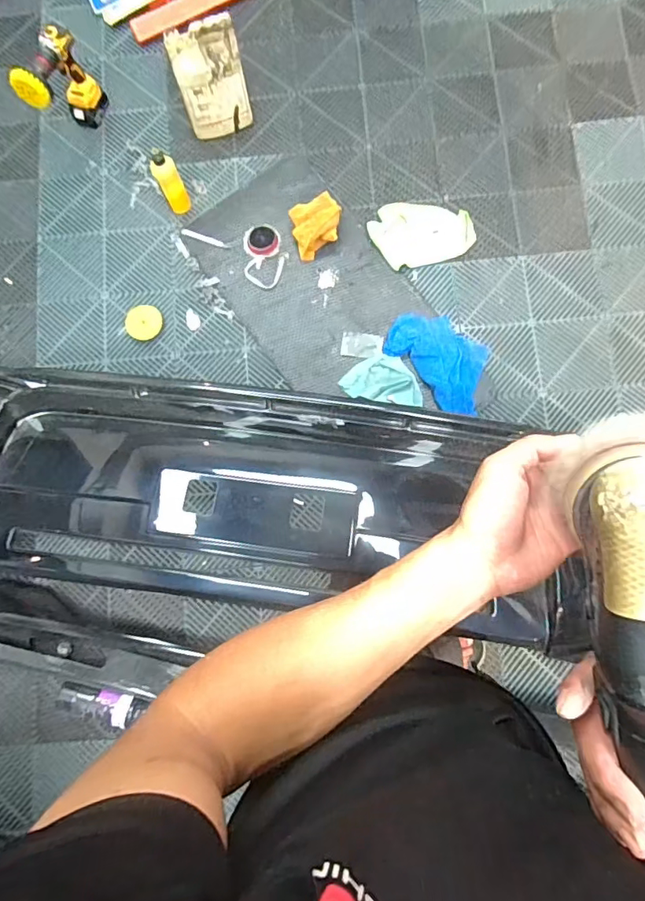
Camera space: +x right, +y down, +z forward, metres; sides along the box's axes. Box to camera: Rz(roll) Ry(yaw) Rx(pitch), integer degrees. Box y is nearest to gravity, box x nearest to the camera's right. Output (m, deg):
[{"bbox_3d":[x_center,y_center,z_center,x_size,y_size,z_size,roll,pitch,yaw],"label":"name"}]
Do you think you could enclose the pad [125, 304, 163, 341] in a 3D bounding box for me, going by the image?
[{"bbox_3d":[-0.490,-0.354,1.396,0.099,0.011,0.106,-6,80,2],"label":"pad"}]

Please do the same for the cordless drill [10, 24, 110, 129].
[{"bbox_3d":[-0.687,-0.948,1.333,0.106,0.229,0.195,10,81,4],"label":"cordless drill"}]

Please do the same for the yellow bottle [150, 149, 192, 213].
[{"bbox_3d":[-0.400,-0.709,1.336,0.058,0.198,0.065,-30,80,-3],"label":"yellow bottle"}]

